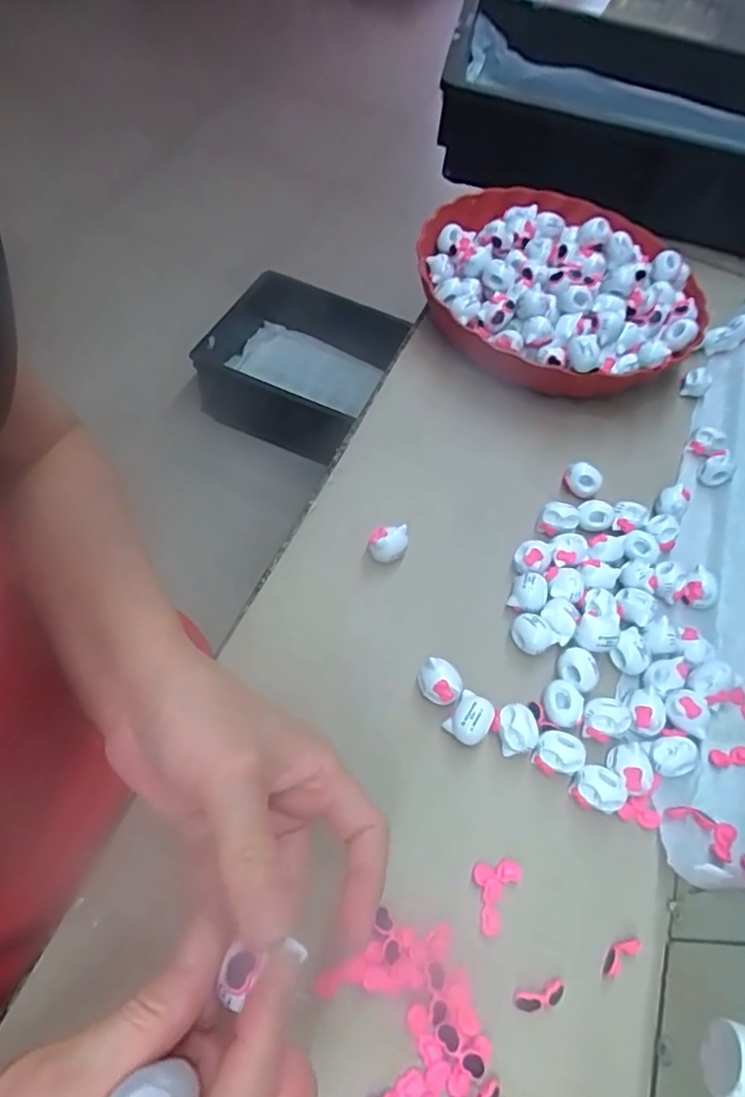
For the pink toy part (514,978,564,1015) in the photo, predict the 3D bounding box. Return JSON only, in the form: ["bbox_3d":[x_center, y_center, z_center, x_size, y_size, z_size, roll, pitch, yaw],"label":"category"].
[{"bbox_3d":[0.076,0.203,0.267,0.024,0.005,0.009,-8,60,-13],"label":"pink toy part"}]

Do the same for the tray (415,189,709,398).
[{"bbox_3d":[0.166,-0.233,0.505,0.238,0.074,0.248,40,61,16],"label":"tray"}]

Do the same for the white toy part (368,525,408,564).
[{"bbox_3d":[0.010,-0.002,0.376,0.024,0.020,0.016,4,58,-6],"label":"white toy part"}]

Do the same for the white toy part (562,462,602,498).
[{"bbox_3d":[0.150,-0.049,0.423,0.026,0.020,0.015,35,60,13],"label":"white toy part"}]

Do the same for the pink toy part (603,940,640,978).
[{"bbox_3d":[0.118,0.193,0.280,0.022,0.006,0.008,-29,66,-23],"label":"pink toy part"}]

